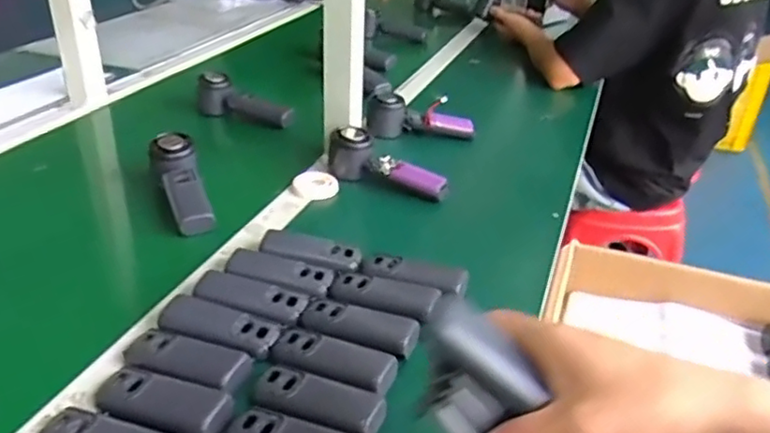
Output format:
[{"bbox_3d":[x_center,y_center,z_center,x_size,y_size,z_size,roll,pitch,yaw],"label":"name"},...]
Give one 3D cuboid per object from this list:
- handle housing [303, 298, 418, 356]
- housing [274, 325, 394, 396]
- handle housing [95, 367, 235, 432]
[{"bbox_3d":[-0.023,0.095,0.580,0.107,0.018,0.041,17,33,21],"label":"handle housing"},{"bbox_3d":[-0.042,0.118,0.542,0.106,0.015,0.040,18,33,23],"label":"housing"},{"bbox_3d":[-0.171,0.139,0.498,0.108,0.015,0.040,11,31,12],"label":"handle housing"}]

